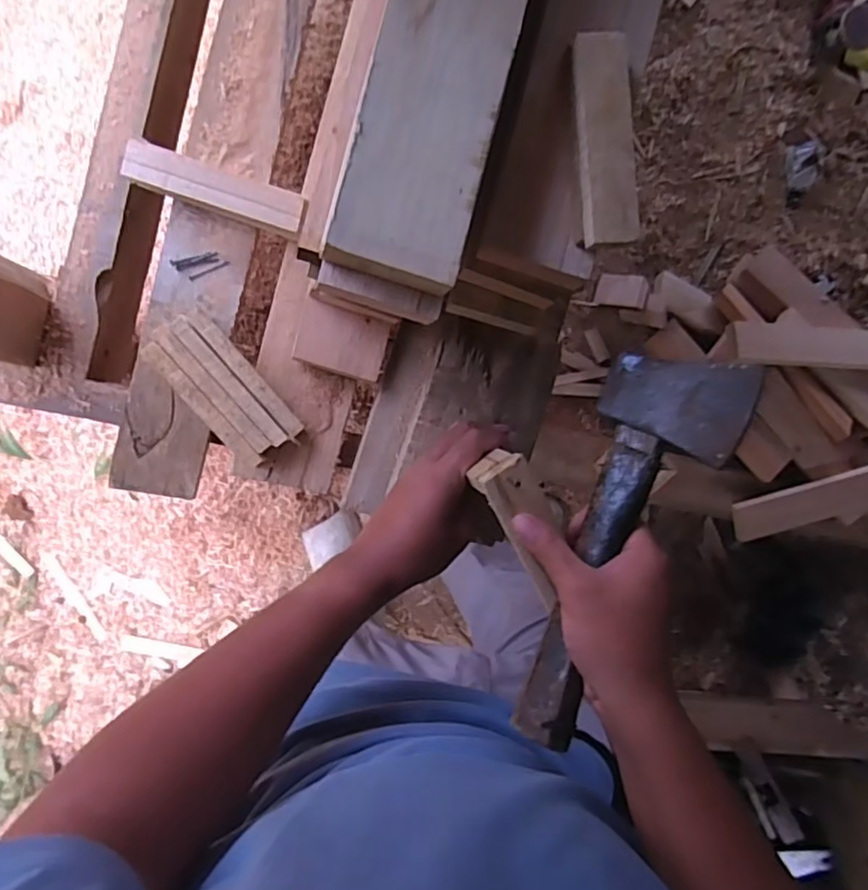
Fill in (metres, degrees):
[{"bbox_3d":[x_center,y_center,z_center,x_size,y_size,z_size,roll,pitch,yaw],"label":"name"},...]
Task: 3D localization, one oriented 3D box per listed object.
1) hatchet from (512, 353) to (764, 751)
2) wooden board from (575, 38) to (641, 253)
[{"bbox_3d":[0.132,0.069,0.432,0.099,0.035,0.277,20,85,38],"label":"hatchet"},{"bbox_3d":[0.112,-0.200,0.402,0.034,0.012,0.133,-5,95,-10],"label":"wooden board"}]

